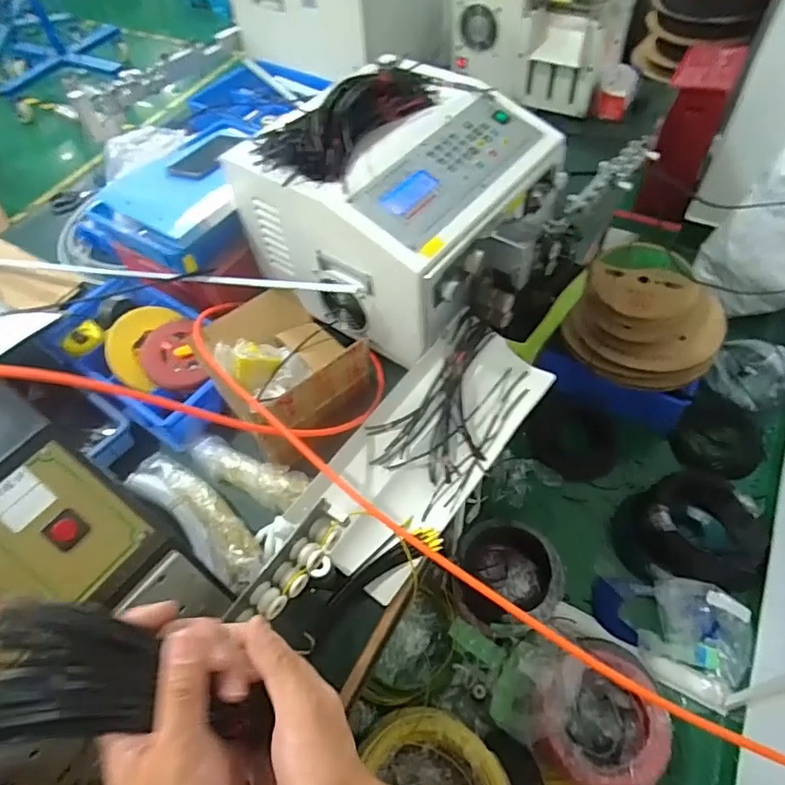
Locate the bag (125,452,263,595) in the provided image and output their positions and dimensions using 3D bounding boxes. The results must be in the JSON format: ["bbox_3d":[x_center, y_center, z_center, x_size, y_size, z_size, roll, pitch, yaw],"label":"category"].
[{"bbox_3d":[-0.282,0.175,0.783,0.275,0.036,0.081,35,63,24],"label":"bag"}]

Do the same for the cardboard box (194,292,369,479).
[{"bbox_3d":[-0.167,-0.042,0.845,0.196,0.135,0.234,-34,59,-19],"label":"cardboard box"}]

